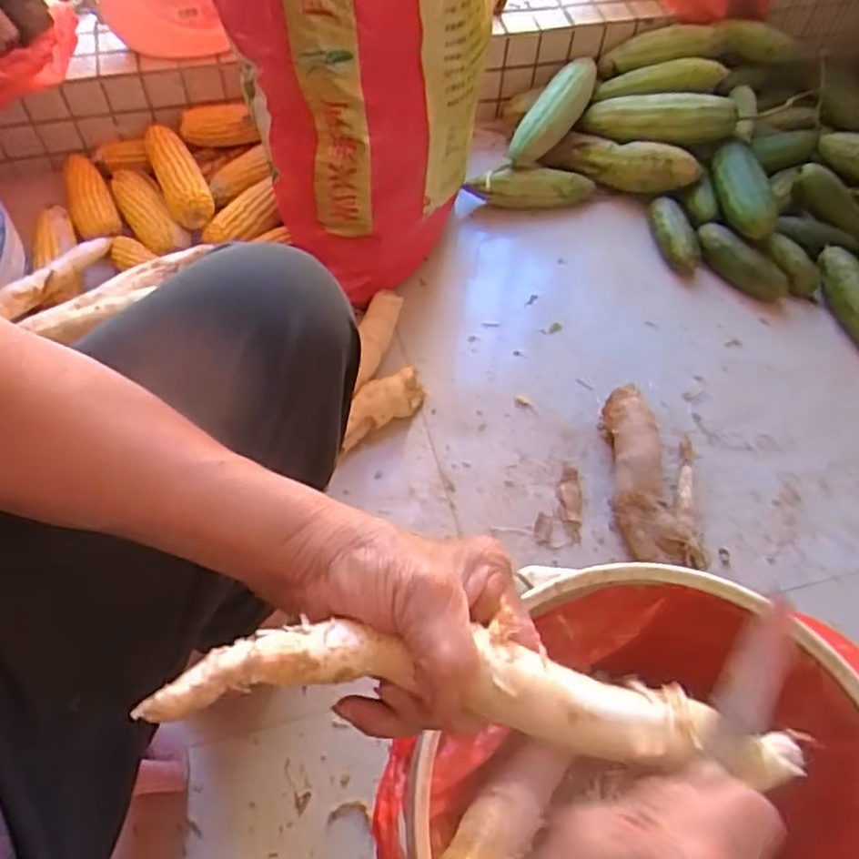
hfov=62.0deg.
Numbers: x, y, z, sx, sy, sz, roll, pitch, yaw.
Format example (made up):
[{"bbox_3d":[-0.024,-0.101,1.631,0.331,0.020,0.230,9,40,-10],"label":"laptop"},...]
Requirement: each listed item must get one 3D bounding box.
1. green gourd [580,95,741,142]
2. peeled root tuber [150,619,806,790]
[{"bbox_3d":[0.341,-0.466,1.062,0.213,0.054,0.055,8,59,1],"label":"green gourd"},{"bbox_3d":[0.026,0.109,0.283,0.259,0.032,0.044,9,59,-3],"label":"peeled root tuber"}]

